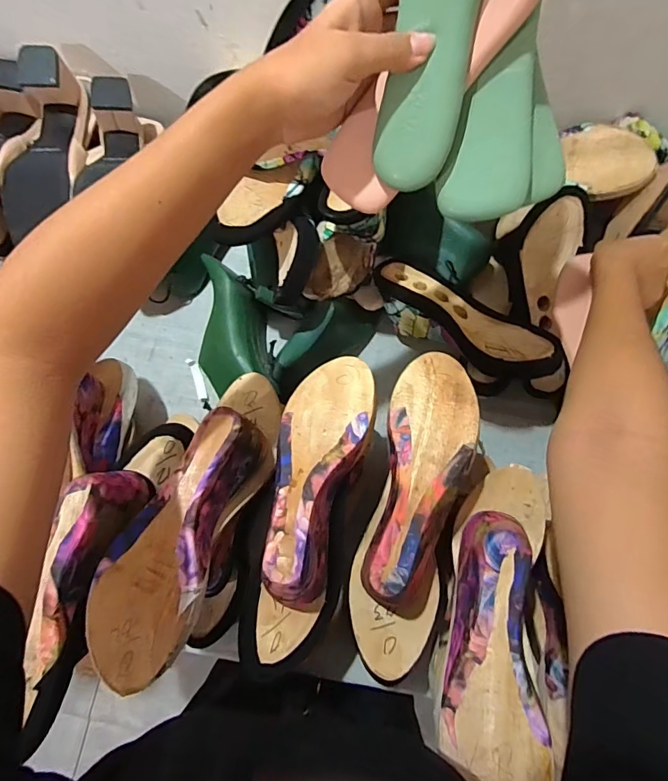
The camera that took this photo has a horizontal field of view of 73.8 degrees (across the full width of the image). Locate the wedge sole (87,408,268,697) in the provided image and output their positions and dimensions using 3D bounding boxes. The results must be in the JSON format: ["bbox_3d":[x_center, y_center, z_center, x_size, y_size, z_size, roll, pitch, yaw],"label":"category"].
[{"bbox_3d":[-0.126,0.122,0.376,0.079,0.078,0.216,18,61,7],"label":"wedge sole"}]

